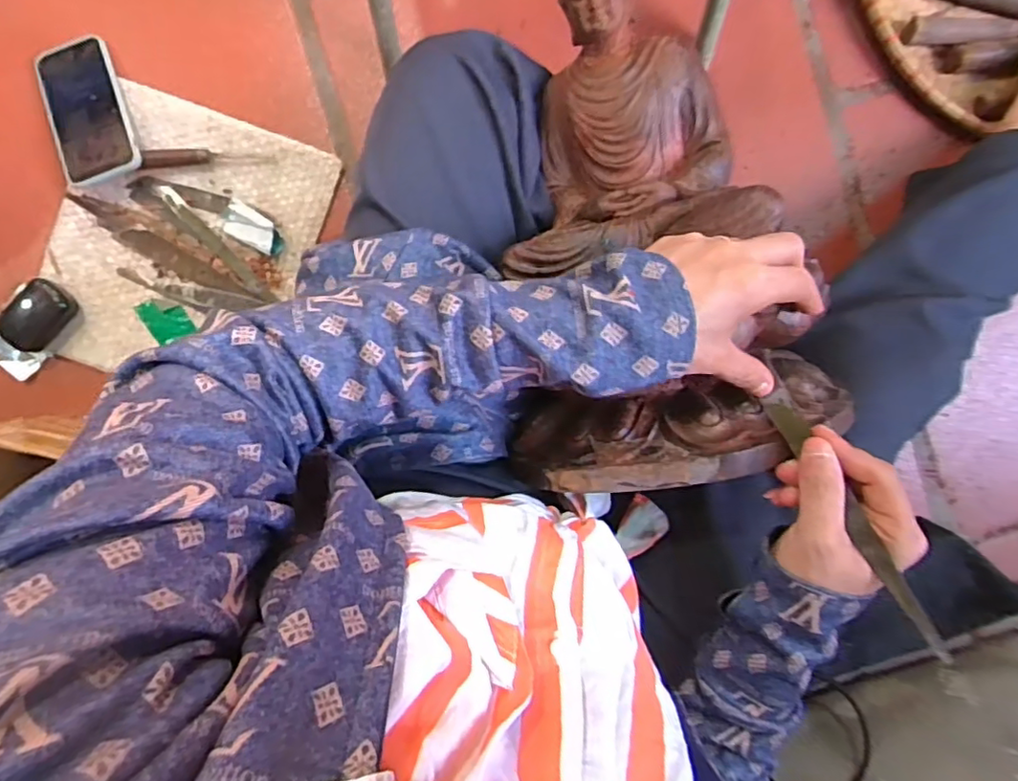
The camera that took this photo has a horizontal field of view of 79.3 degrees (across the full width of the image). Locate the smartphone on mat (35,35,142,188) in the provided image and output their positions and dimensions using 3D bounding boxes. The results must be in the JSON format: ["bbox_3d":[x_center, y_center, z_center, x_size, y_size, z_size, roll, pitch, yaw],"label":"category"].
[{"bbox_3d":[-0.449,-0.297,0.653,0.078,0.007,0.152,-19,86,-5],"label":"smartphone on mat"}]

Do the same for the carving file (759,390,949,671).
[{"bbox_3d":[0.192,0.070,0.343,0.011,0.016,0.160,-16,68,-33],"label":"carving file"}]

